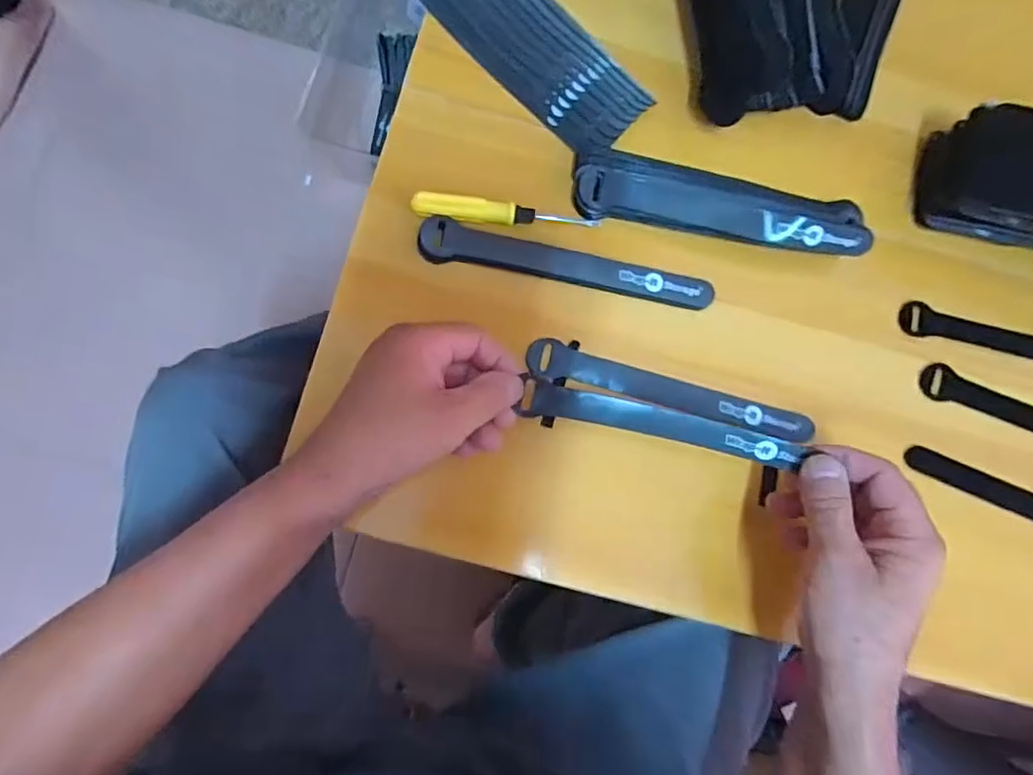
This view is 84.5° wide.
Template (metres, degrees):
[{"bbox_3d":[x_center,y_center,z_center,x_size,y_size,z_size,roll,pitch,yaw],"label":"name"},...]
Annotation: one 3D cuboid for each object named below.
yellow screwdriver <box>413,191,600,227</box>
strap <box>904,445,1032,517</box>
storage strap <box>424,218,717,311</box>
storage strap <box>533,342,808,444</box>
[{"bbox_3d":[-0.006,-0.115,0.379,0.122,0.012,0.015,5,83,-5],"label":"yellow screwdriver"},{"bbox_3d":[0.364,0.085,0.404,0.189,0.008,0.021,22,91,1],"label":"strap"},{"bbox_3d":[0.035,-0.082,0.384,0.196,0.011,0.027,10,82,-4],"label":"storage strap"},{"bbox_3d":[0.104,0.005,0.386,0.196,0.009,0.023,16,82,-3],"label":"storage strap"}]

